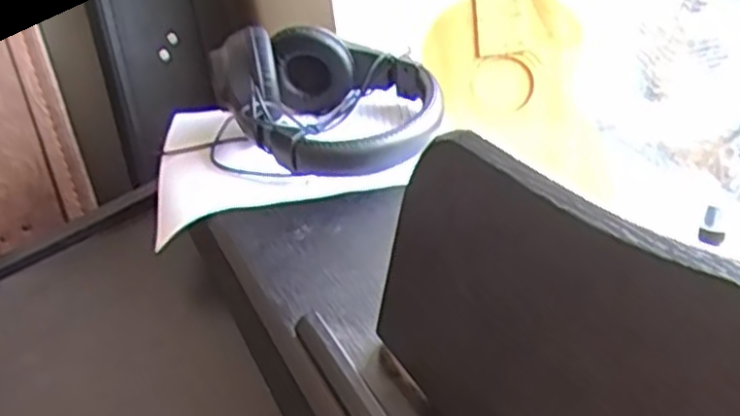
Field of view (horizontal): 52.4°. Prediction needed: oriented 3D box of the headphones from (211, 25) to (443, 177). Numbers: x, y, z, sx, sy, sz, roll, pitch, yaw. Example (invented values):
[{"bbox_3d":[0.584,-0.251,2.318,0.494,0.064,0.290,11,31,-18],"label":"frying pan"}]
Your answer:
[{"bbox_3d":[-0.032,-0.096,0.651,0.171,0.092,0.169,-16,29,-16],"label":"headphones"}]

